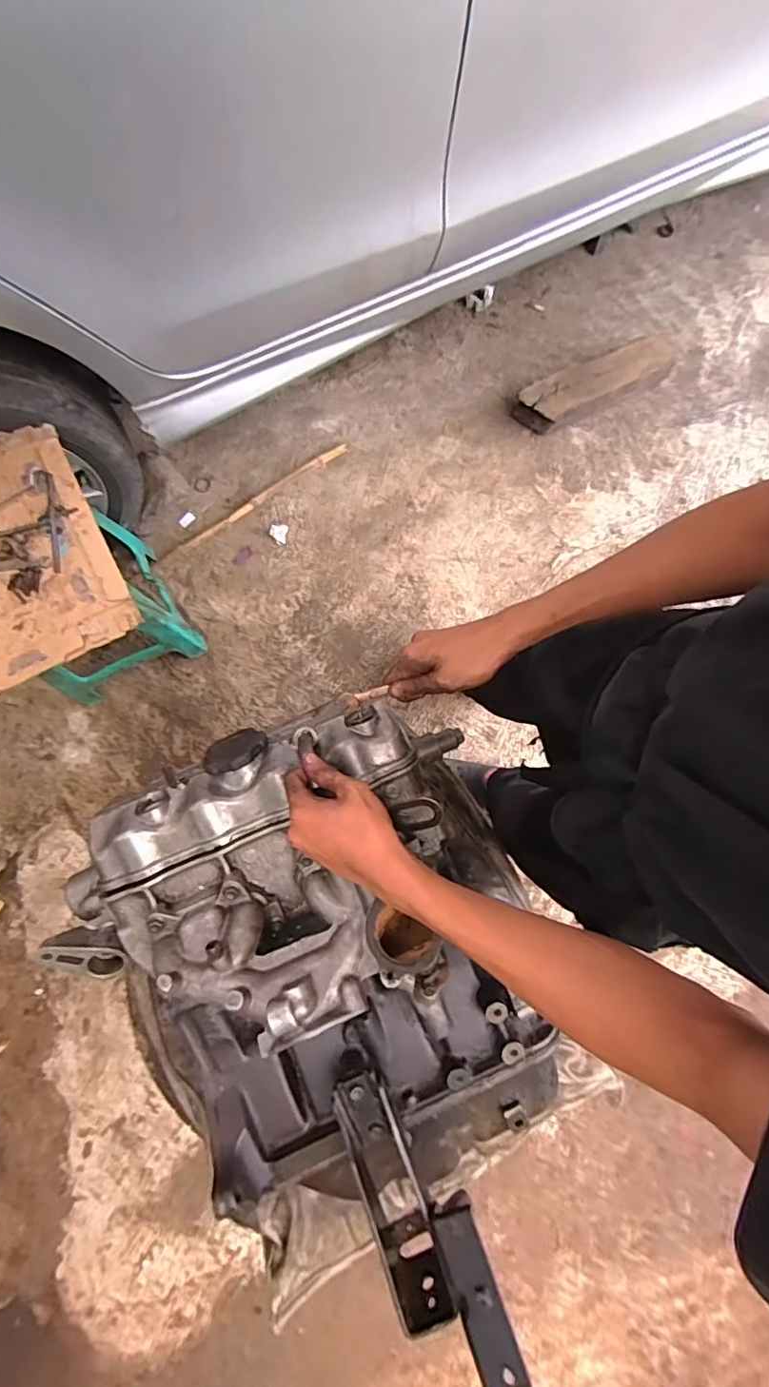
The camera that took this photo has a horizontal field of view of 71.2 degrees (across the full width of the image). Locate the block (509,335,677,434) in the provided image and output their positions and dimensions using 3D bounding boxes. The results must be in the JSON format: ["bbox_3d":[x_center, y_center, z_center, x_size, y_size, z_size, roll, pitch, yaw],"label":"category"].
[{"bbox_3d":[0.592,-0.853,1.456,0.499,0.075,0.141,-28,82,-3],"label":"block"}]

